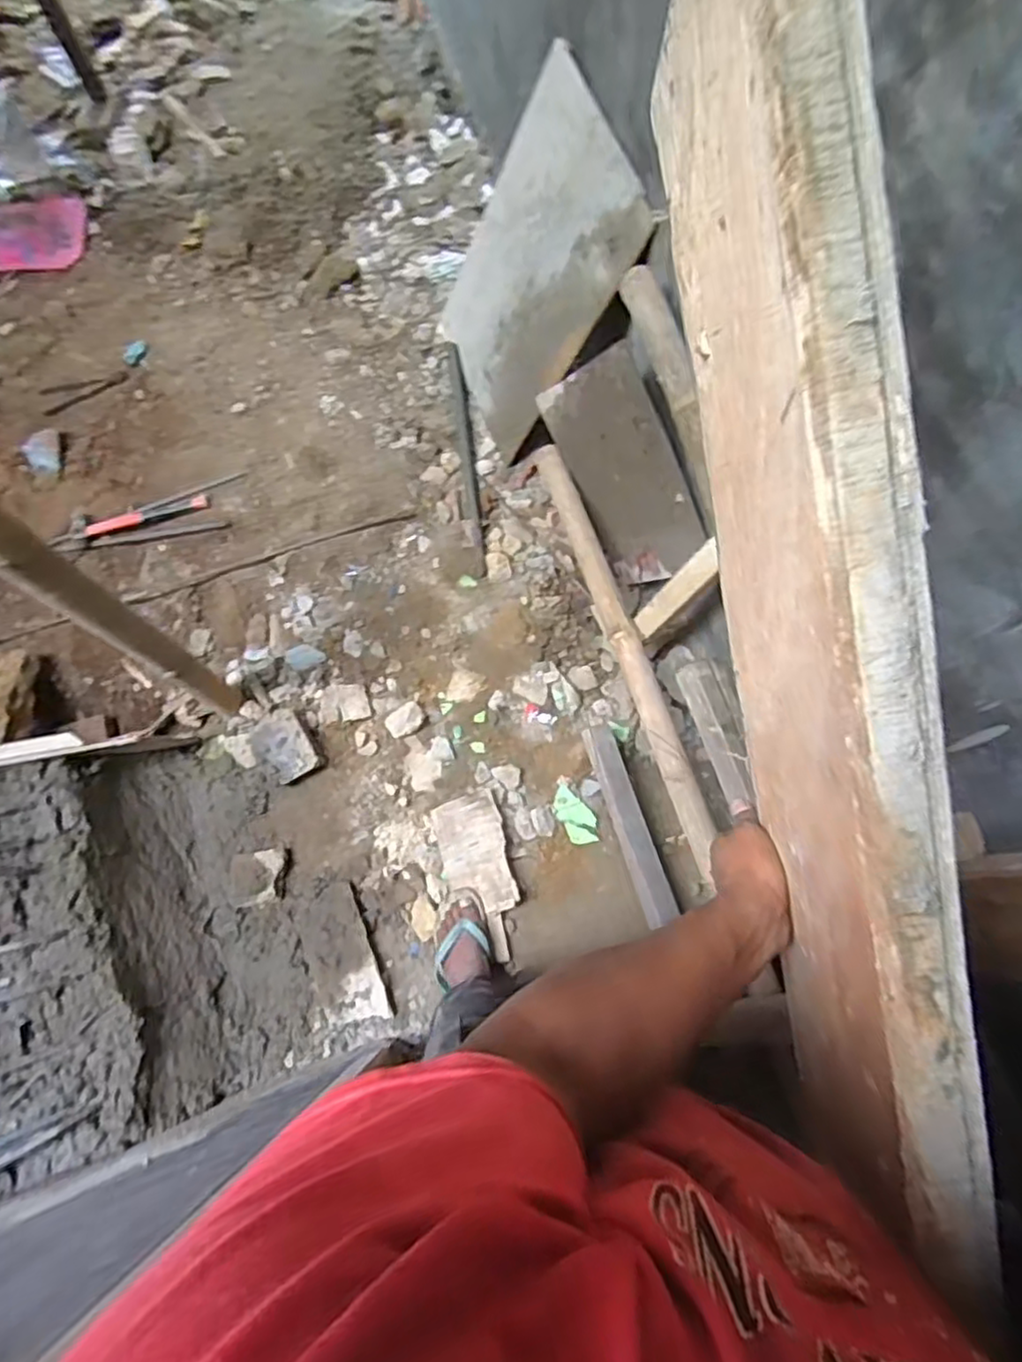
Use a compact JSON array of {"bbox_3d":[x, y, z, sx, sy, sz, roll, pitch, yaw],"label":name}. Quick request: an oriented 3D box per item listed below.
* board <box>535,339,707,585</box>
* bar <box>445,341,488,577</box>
[{"bbox_3d":[0.236,-0.427,1.446,0.016,0.267,0.454,-38,108,-31],"label":"board"},{"bbox_3d":[-0.111,-0.570,1.718,0.040,0.020,0.655,-6,71,-2],"label":"bar"}]

